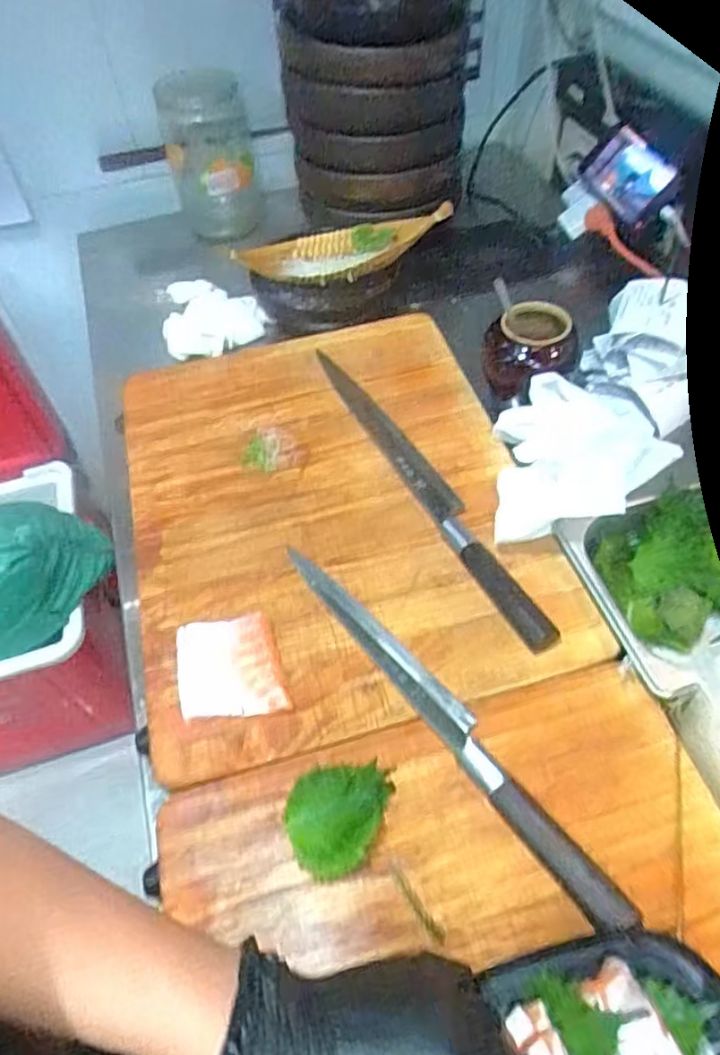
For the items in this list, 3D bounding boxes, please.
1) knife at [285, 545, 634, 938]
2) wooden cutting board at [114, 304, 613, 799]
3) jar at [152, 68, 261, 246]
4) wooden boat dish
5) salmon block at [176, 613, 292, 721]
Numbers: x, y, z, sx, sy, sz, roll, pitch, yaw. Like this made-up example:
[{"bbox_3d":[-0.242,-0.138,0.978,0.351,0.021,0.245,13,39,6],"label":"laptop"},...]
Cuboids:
[{"bbox_3d":[0.058,0.132,0.495,0.035,0.022,0.357,-31,56,-19],"label":"knife"},{"bbox_3d":[-0.035,-0.033,0.640,0.368,0.018,0.480,-13,52,-7],"label":"wooden cutting board"},{"bbox_3d":[-0.227,-0.563,1.010,0.127,0.203,0.115,-15,54,-6],"label":"jar"},{"bbox_3d":[-0.026,-0.364,0.853,0.286,0.057,0.097,-7,52,-2],"label":"wooden boat dish"},{"bbox_3d":[-0.106,0.112,0.523,0.080,0.013,0.091,-14,52,-7],"label":"salmon block"}]

